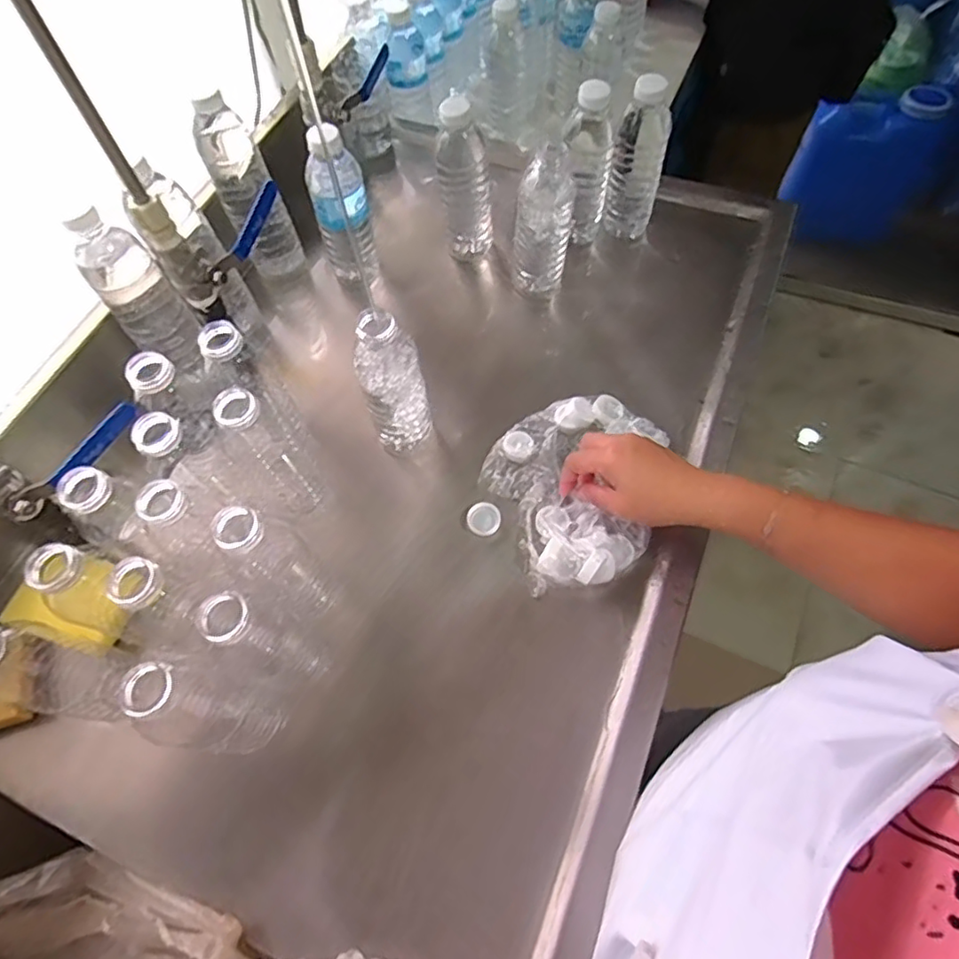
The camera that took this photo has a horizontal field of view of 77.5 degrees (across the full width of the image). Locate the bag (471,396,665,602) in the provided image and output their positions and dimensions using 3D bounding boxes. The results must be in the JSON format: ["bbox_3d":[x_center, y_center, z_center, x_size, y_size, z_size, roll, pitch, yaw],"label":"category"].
[{"bbox_3d":[0.101,0.002,0.575,0.174,0.033,0.181,-23,64,-8],"label":"bag"}]

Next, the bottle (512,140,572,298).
[{"bbox_3d":[0.065,-0.274,0.639,0.060,0.178,0.055,2,63,5],"label":"bottle"}]

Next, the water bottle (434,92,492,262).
[{"bbox_3d":[-0.014,-0.323,0.664,0.057,0.191,0.051,-3,63,2],"label":"water bottle"}]

